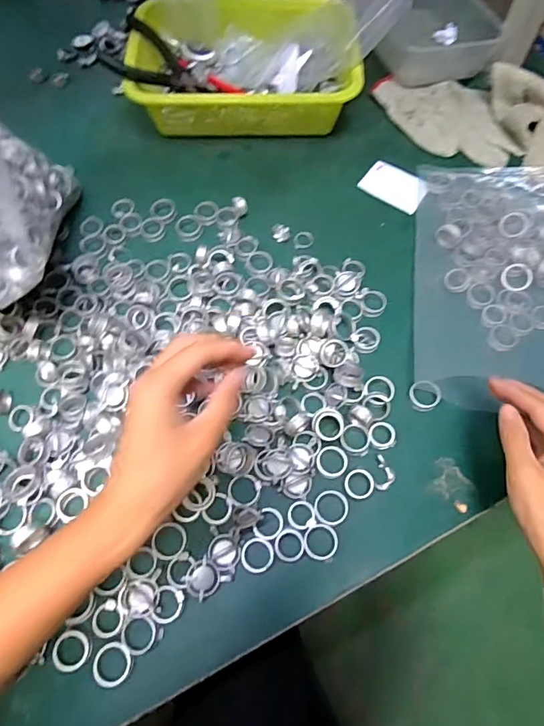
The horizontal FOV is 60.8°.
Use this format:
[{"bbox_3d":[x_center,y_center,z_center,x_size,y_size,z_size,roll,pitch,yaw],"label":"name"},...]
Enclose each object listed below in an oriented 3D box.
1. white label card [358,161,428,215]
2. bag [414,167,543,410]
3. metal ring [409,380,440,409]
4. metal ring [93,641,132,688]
[{"bbox_3d":[0.145,-0.208,0.545,0.075,0.004,0.052,36,74,19],"label":"white label card"},{"bbox_3d":[0.259,-0.093,0.464,0.215,0.026,0.302,9,66,4],"label":"bag"},{"bbox_3d":[0.139,0.029,0.421,0.027,0.008,0.025,0,66,0],"label":"metal ring"},{"bbox_3d":[-0.117,0.220,0.339,0.026,0.008,0.028,0,66,0],"label":"metal ring"}]

